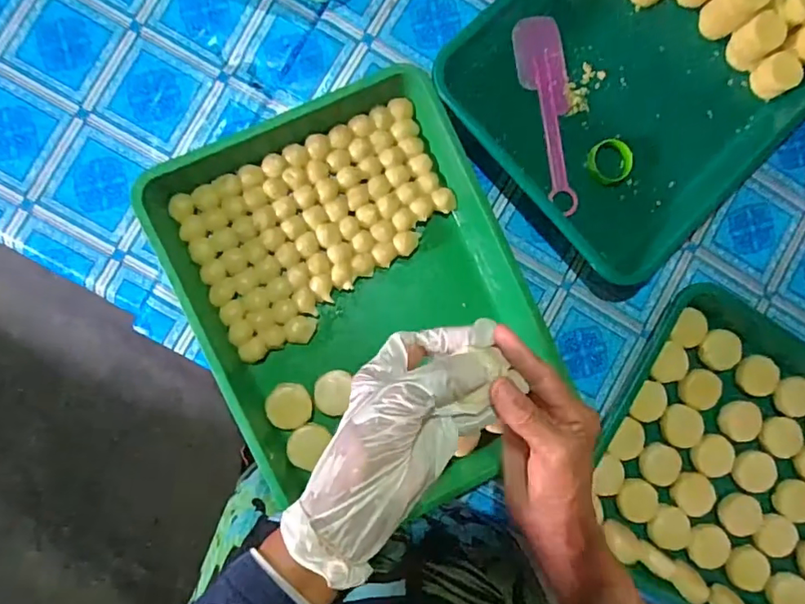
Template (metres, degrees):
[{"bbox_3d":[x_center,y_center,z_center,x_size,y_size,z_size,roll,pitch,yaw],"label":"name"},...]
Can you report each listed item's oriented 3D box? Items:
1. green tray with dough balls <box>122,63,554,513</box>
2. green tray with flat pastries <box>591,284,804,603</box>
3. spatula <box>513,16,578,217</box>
[{"bbox_3d":[-0.036,0.000,0.484,0.276,0.054,0.362,-26,91,-6],"label":"green tray with dough balls"},{"bbox_3d":[0.365,0.185,0.524,0.383,0.044,0.291,32,86,-5],"label":"green tray with flat pastries"},{"bbox_3d":[0.143,-0.182,0.524,0.049,0.006,0.191,-8,90,-6],"label":"spatula"}]

